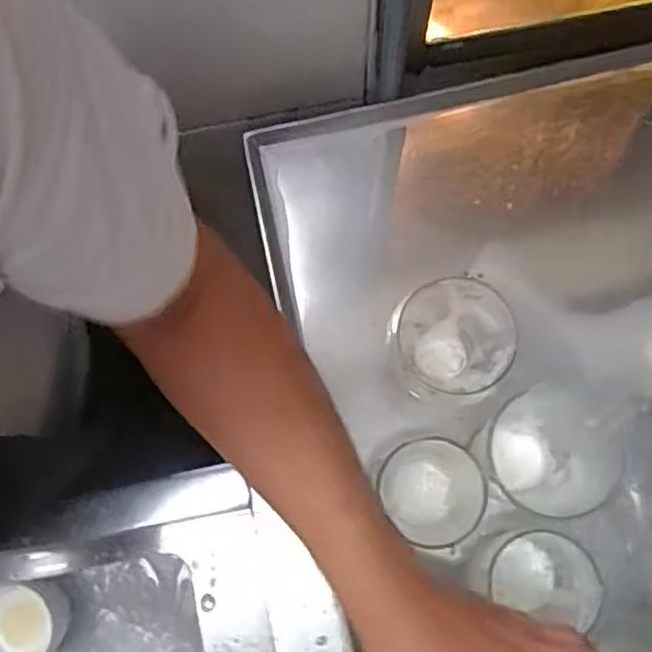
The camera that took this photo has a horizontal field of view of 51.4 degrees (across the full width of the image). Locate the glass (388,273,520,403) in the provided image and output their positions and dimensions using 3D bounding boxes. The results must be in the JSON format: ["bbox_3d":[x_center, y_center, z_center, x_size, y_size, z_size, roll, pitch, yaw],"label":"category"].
[{"bbox_3d":[0.097,0.008,0.524,0.092,0.075,0.091,0,78,2],"label":"glass"}]

